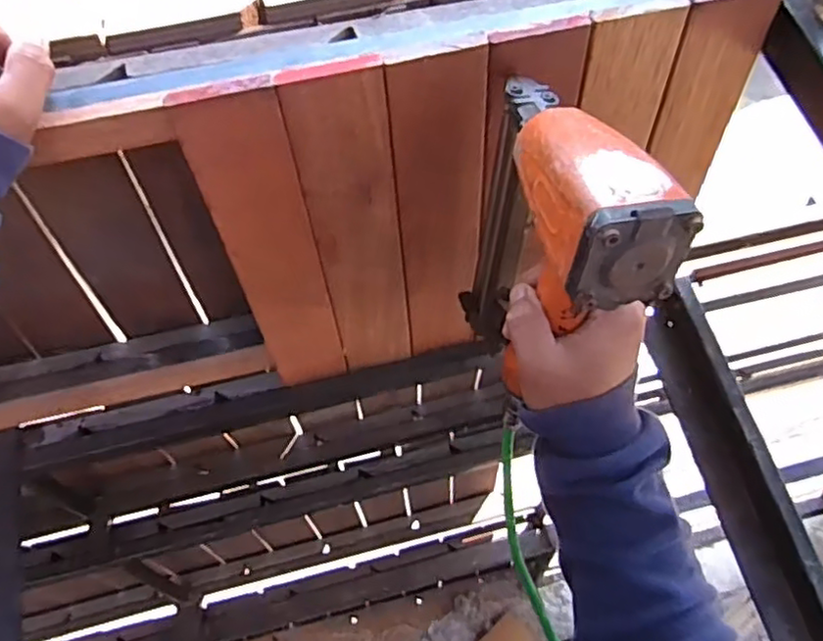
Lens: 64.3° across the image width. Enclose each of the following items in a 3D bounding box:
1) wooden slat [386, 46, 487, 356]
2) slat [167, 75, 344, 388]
[{"bbox_3d":[0.024,-0.067,0.527,0.063,0.316,0.007,-10,54,-4],"label":"wooden slat"},{"bbox_3d":[-0.103,-0.040,0.518,0.065,0.330,0.008,-12,56,-5],"label":"slat"}]

